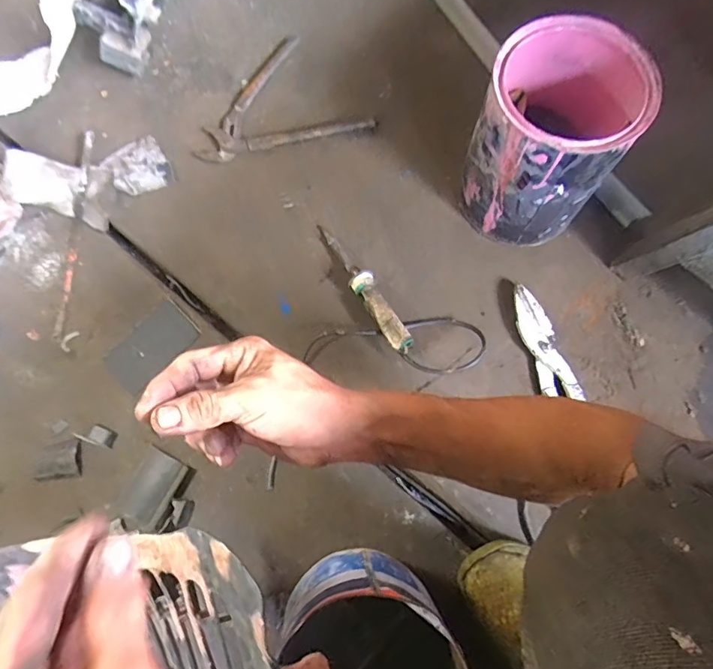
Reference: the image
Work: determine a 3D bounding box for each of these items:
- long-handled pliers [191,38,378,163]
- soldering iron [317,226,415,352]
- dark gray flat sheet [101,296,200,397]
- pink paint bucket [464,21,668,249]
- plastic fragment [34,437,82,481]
[{"bbox_3d":[-0.111,-0.353,0.714,0.241,0.027,0.191,-10,74,-4],"label":"long-handled pliers"},{"bbox_3d":[0.008,-0.062,0.623,0.028,0.041,0.201,-30,76,-7],"label":"soldering iron"},{"bbox_3d":[-0.259,0.015,0.624,0.114,0.004,0.072,-43,72,-6],"label":"dark gray flat sheet"},{"bbox_3d":[0.223,-0.235,0.585,0.154,0.210,0.192,24,76,7],"label":"pink paint bucket"},{"bbox_3d":[-0.355,0.150,0.588,0.054,0.007,0.044,-8,74,-4],"label":"plastic fragment"}]

